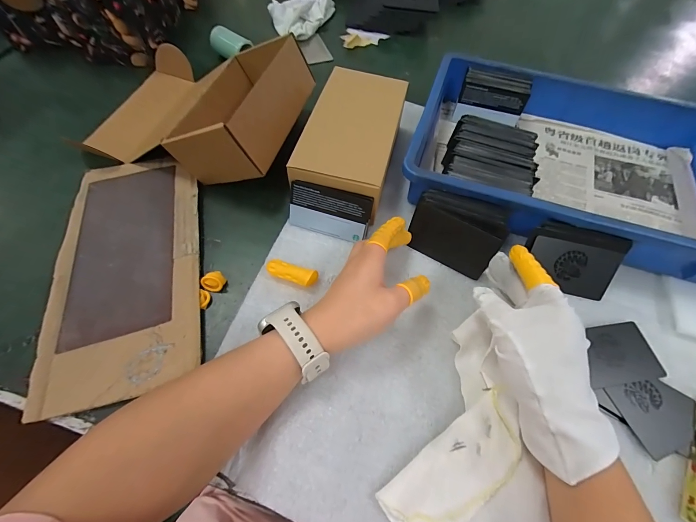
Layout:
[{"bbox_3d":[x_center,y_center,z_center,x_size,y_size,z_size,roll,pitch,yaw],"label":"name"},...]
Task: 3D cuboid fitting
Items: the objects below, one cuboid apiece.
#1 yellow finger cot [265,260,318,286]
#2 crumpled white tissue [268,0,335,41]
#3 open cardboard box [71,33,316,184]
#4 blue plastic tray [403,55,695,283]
[{"bbox_3d":[-0.056,0.013,0.308,0.049,0.018,0.017,17,63,6],"label":"yellow finger cot"},{"bbox_3d":[-0.090,-0.438,0.542,0.095,0.031,0.123,22,63,9],"label":"crumpled white tissue"},{"bbox_3d":[-0.179,-0.196,0.371,0.233,0.088,0.177,16,62,6],"label":"open cardboard box"},{"bbox_3d":[0.272,-0.122,0.376,0.371,0.067,0.256,19,63,7],"label":"blue plastic tray"}]

